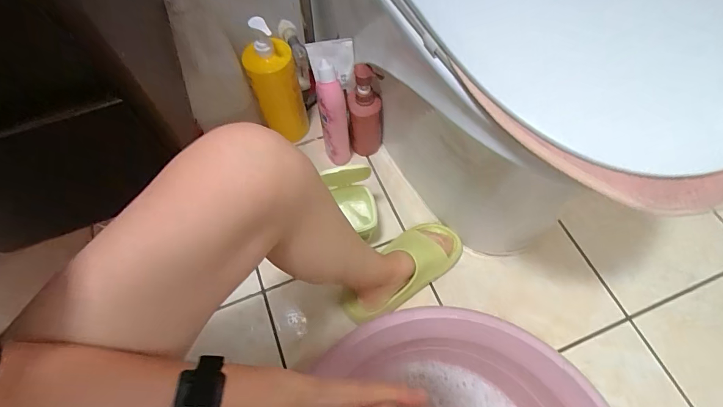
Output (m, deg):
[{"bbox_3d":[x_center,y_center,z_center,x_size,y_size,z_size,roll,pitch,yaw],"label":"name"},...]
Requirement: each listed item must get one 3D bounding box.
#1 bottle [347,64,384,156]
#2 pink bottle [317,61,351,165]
[{"bbox_3d":[0.007,-0.204,0.808,0.070,0.230,0.081,-5,63,1],"label":"bottle"},{"bbox_3d":[-0.054,-0.167,0.765,0.053,0.243,0.048,-6,63,0],"label":"pink bottle"}]

